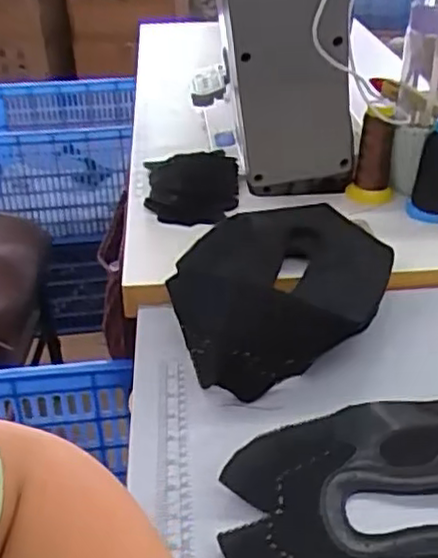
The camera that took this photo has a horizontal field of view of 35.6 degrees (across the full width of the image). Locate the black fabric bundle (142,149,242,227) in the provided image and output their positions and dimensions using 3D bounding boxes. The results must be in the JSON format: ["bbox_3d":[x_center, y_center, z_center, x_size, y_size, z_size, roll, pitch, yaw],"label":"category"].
[{"bbox_3d":[-0.034,-0.122,0.879,0.121,0.037,0.160,-3,32,-3],"label":"black fabric bundle"}]

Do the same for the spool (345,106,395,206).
[{"bbox_3d":[0.189,-0.152,0.845,0.055,0.109,0.054,3,32,7],"label":"spool"}]

